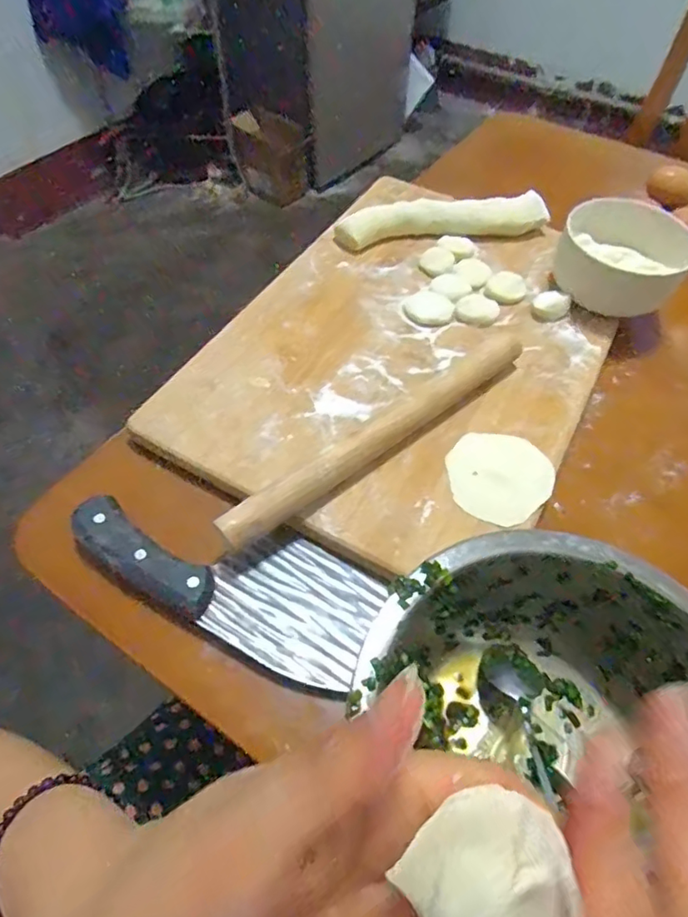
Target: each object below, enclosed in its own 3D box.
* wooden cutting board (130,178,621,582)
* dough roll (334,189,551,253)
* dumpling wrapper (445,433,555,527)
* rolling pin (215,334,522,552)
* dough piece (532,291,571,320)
[{"bbox_3d":[0.057,-0.089,0.457,0.286,0.041,0.374,27,60,18],"label":"wooden cutting board"},{"bbox_3d":[0.094,-0.231,0.528,0.201,0.028,0.036,-8,56,-4],"label":"dough roll"},{"bbox_3d":[0.108,0.012,0.384,0.071,0.004,0.072,1,60,-2],"label":"dumpling wrapper"},{"bbox_3d":[0.030,-0.019,0.387,0.266,0.028,0.023,-35,62,-20],"label":"rolling pin"},{"bbox_3d":[0.181,-0.134,0.473,0.029,0.014,0.023,16,57,12],"label":"dough piece"}]

